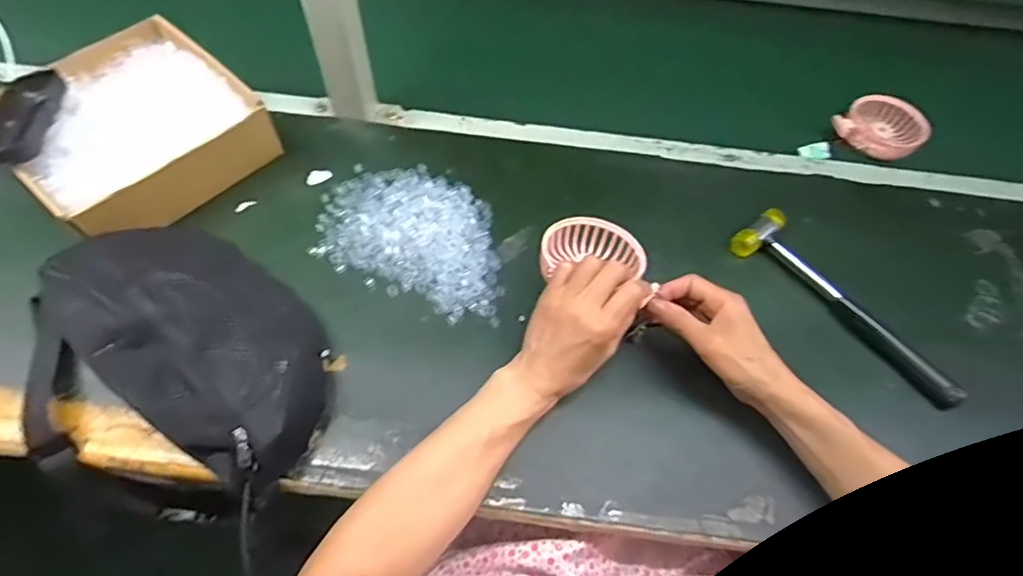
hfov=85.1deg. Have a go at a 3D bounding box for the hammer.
[{"bbox_3d":[0.332,0.019,0.552,0.063,0.032,0.246,-36,67,-21],"label":"hammer"}]

